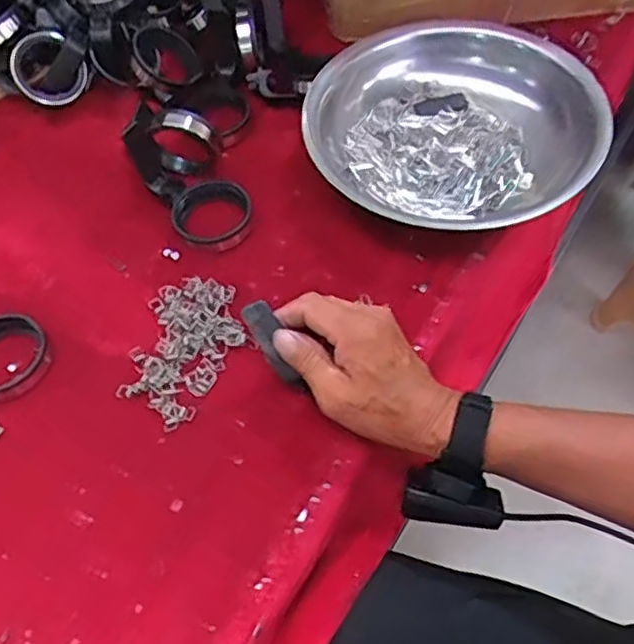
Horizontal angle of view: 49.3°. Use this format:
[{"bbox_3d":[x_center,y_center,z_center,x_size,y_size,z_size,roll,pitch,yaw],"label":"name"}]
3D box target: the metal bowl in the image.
[{"bbox_3d":[0.121,-0.167,0.600,0.220,0.076,0.210,-2,58,2],"label":"metal bowl"}]

